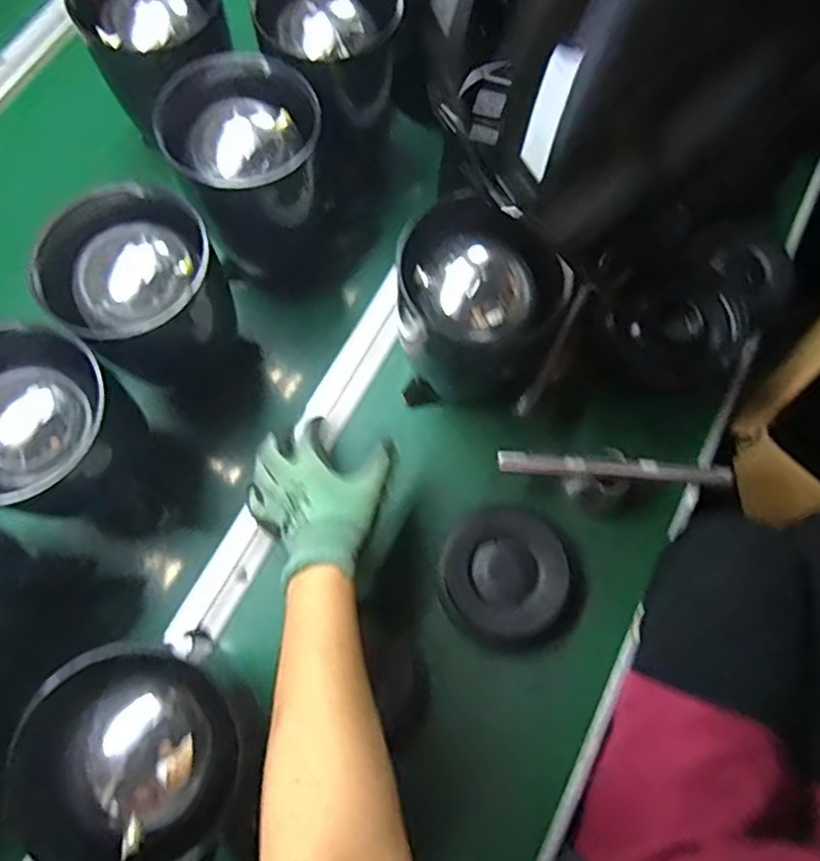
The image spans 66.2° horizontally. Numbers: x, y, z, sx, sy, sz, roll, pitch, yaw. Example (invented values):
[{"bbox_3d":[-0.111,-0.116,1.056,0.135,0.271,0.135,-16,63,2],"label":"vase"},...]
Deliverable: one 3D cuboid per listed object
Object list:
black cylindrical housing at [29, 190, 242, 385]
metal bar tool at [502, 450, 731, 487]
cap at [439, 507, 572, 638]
[{"bbox_3d":[-0.208,-0.111,0.498,0.123,0.111,0.119,0,72,-1],"label":"black cylindrical housing"},{"bbox_3d":[0.180,0.034,0.554,0.202,0.011,0.018,5,72,0],"label":"metal bar tool"},{"bbox_3d":[0.086,0.130,0.573,0.103,0.037,0.112,0,72,-1],"label":"cap"}]

